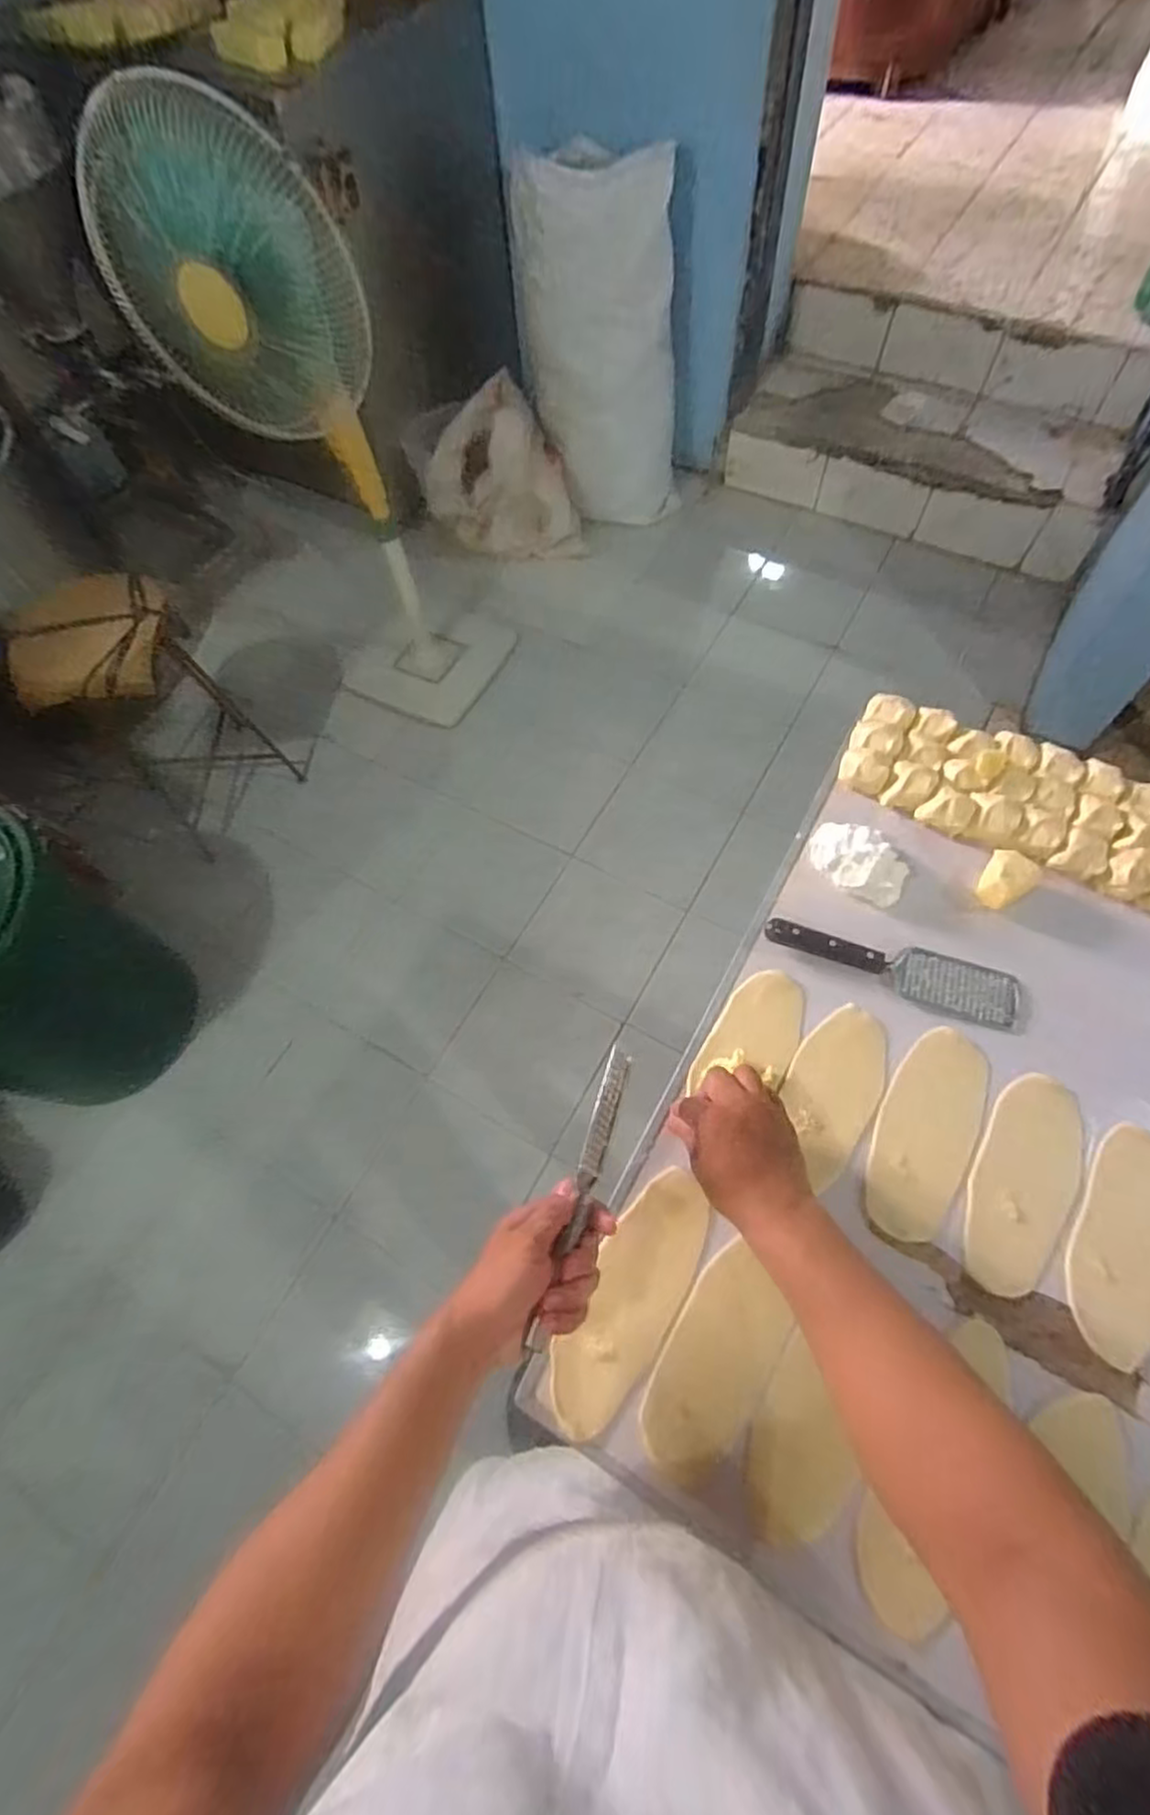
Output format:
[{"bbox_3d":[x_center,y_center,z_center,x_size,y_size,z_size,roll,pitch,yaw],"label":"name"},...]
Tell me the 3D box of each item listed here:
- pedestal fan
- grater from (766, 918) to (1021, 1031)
[{"bbox_3d":[-0.448,-0.899,1.455,0.365,1.127,0.444,32,70,17],"label":"pedestal fan"},{"bbox_3d":[0.299,0.052,0.658,0.231,0.021,0.054,17,66,12],"label":"grater"}]

